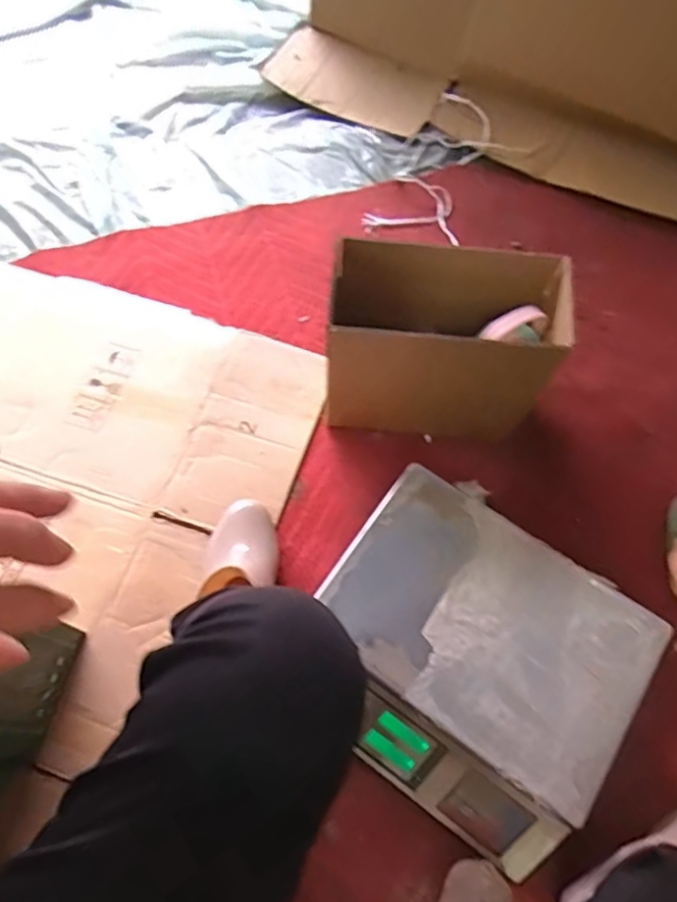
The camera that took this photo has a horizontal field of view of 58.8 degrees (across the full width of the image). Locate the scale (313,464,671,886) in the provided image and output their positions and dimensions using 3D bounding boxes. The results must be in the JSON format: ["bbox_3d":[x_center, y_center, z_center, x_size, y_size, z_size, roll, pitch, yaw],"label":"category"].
[{"bbox_3d":[0.140,0.224,0.664,0.331,0.091,0.295,34,69,15],"label":"scale"}]

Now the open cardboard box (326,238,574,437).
[{"bbox_3d":[0.124,-0.139,0.760,0.267,0.198,0.168,7,64,4],"label":"open cardboard box"}]

